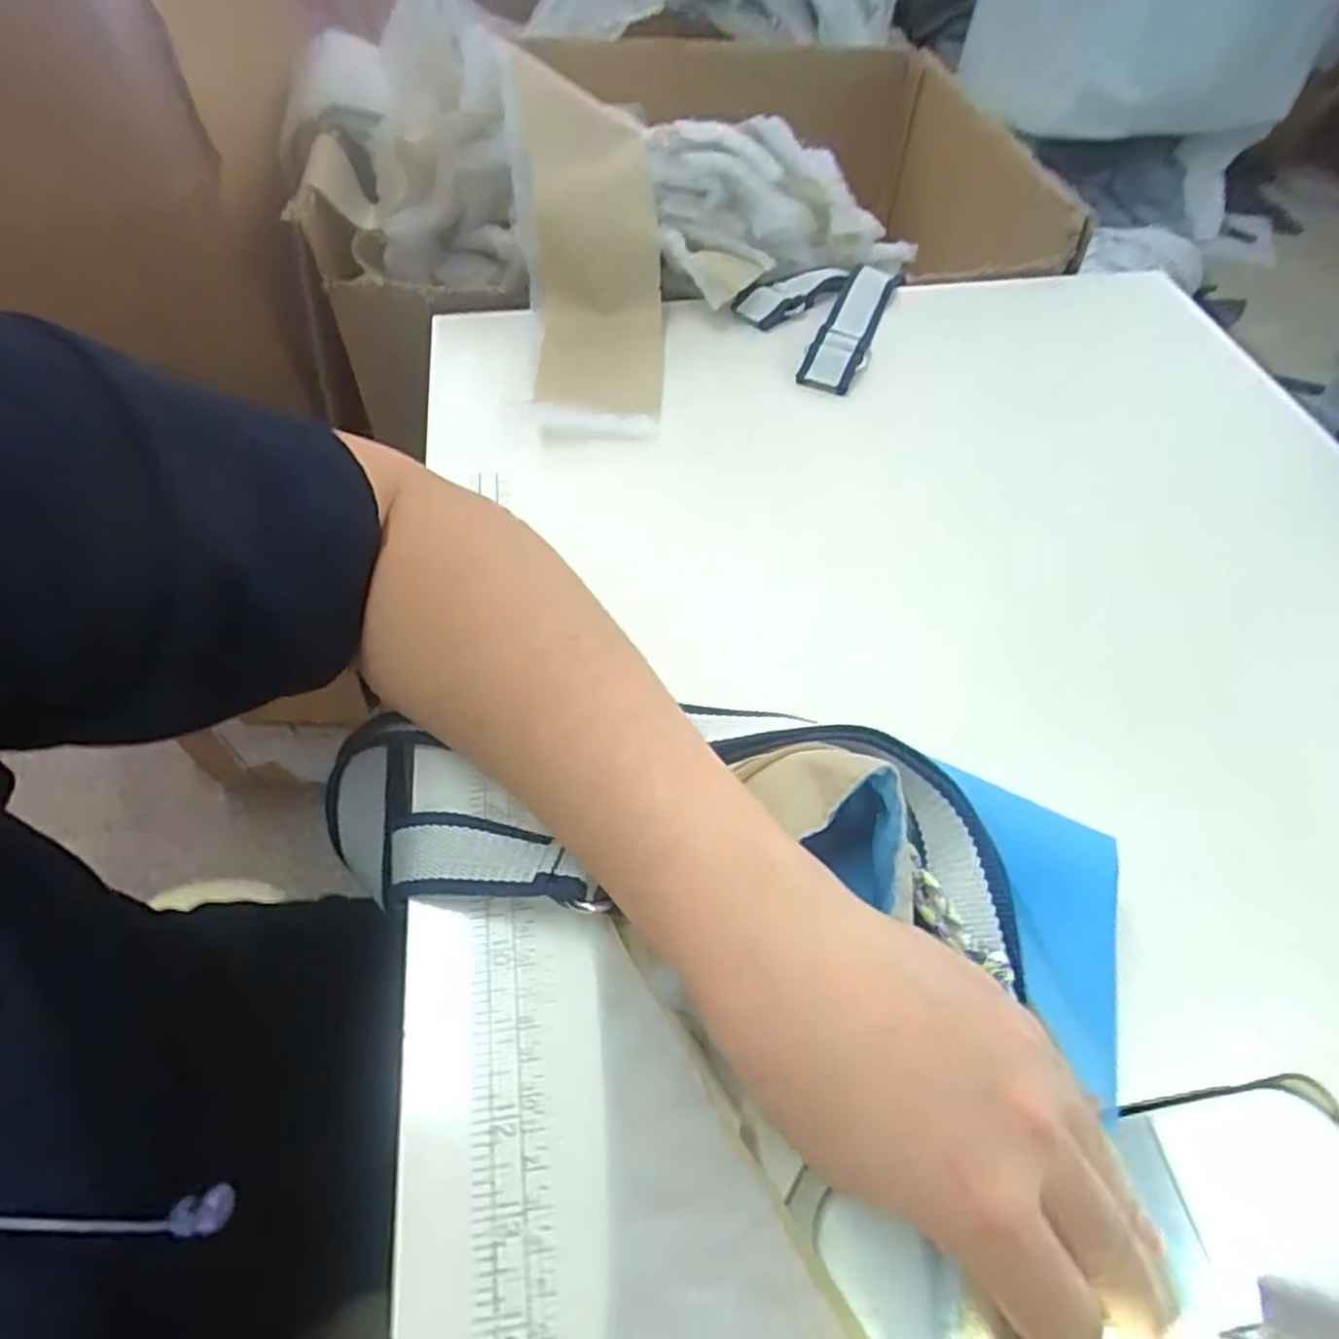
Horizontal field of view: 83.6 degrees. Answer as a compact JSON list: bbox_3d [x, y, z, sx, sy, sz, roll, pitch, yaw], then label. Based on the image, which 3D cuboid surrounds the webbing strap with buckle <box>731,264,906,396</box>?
[{"bbox_3d":[0.096,-0.243,0.496,0.089,0.014,0.155,18,57,12],"label":"webbing strap with buckle"}]

